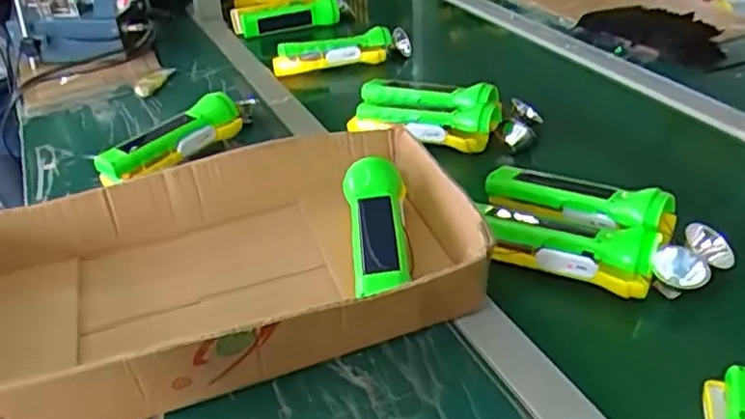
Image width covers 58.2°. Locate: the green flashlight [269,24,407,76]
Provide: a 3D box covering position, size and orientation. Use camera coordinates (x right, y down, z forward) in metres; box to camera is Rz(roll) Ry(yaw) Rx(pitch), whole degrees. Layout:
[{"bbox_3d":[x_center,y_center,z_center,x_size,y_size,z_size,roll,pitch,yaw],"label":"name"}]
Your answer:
[{"bbox_3d":[-0.042,-0.240,1.000,0.218,0.042,0.050,-11,34,-12],"label":"green flashlight"}]

